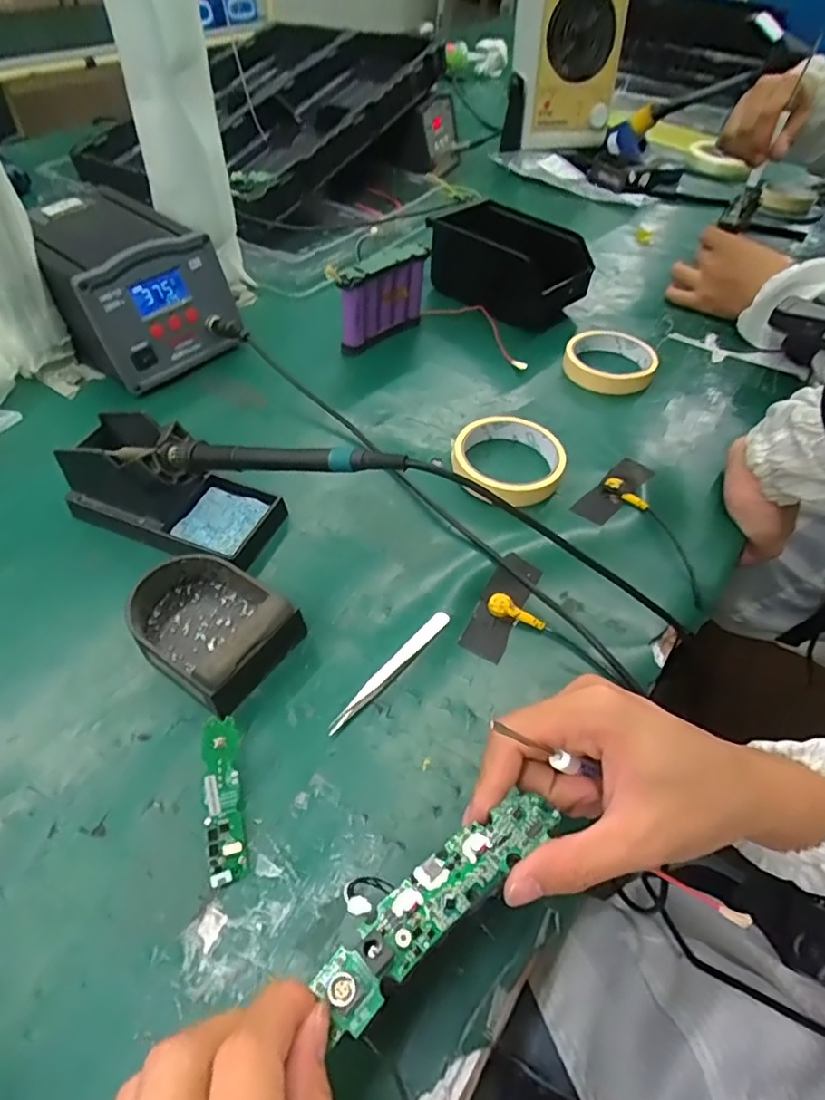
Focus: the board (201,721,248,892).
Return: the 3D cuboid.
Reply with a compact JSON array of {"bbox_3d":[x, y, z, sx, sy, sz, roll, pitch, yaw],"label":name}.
[{"bbox_3d":[-0.099,0.131,0.310,0.025,0.006,0.080,9,61,-29],"label":"board"}]

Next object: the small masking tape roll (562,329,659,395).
[{"bbox_3d":[0.199,-0.190,0.595,0.088,0.026,0.091,2,50,-3],"label":"small masking tape roll"}]

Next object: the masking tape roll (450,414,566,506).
[{"bbox_3d":[0.079,-0.074,0.483,0.088,0.026,0.089,2,50,-3],"label":"masking tape roll"}]

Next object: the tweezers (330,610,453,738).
[{"bbox_3d":[-0.012,0.075,0.369,0.010,0.012,0.105,34,55,22],"label":"tweezers"}]

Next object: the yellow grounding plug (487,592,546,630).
[{"bbox_3d":[0.071,0.042,0.399,0.040,0.007,0.015,23,52,15],"label":"yellow grounding plug"}]

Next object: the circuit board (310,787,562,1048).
[{"bbox_3d":[0.013,0.131,0.225,0.108,0.011,0.025,-31,57,-25],"label":"circuit board"}]

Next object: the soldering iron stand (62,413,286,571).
[{"bbox_3d":[-0.177,-0.049,0.425,0.148,0.073,0.070,19,51,11],"label":"soldering iron stand"}]

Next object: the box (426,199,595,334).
[{"bbox_3d":[0.112,-0.327,0.666,0.155,0.081,0.109,38,57,25],"label":"box"}]

